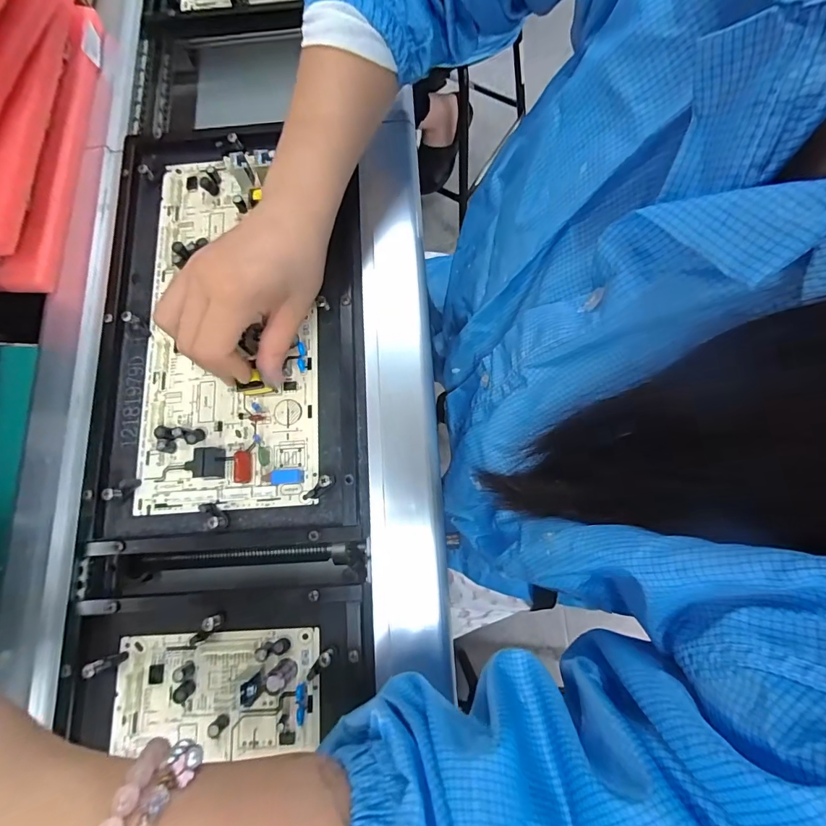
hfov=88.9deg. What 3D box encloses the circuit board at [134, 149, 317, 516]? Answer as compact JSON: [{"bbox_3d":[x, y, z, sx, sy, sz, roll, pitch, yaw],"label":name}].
[{"bbox_3d":[-0.138,-0.074,0.313,0.126,0.023,0.283,-3,77,0],"label":"circuit board"}]

